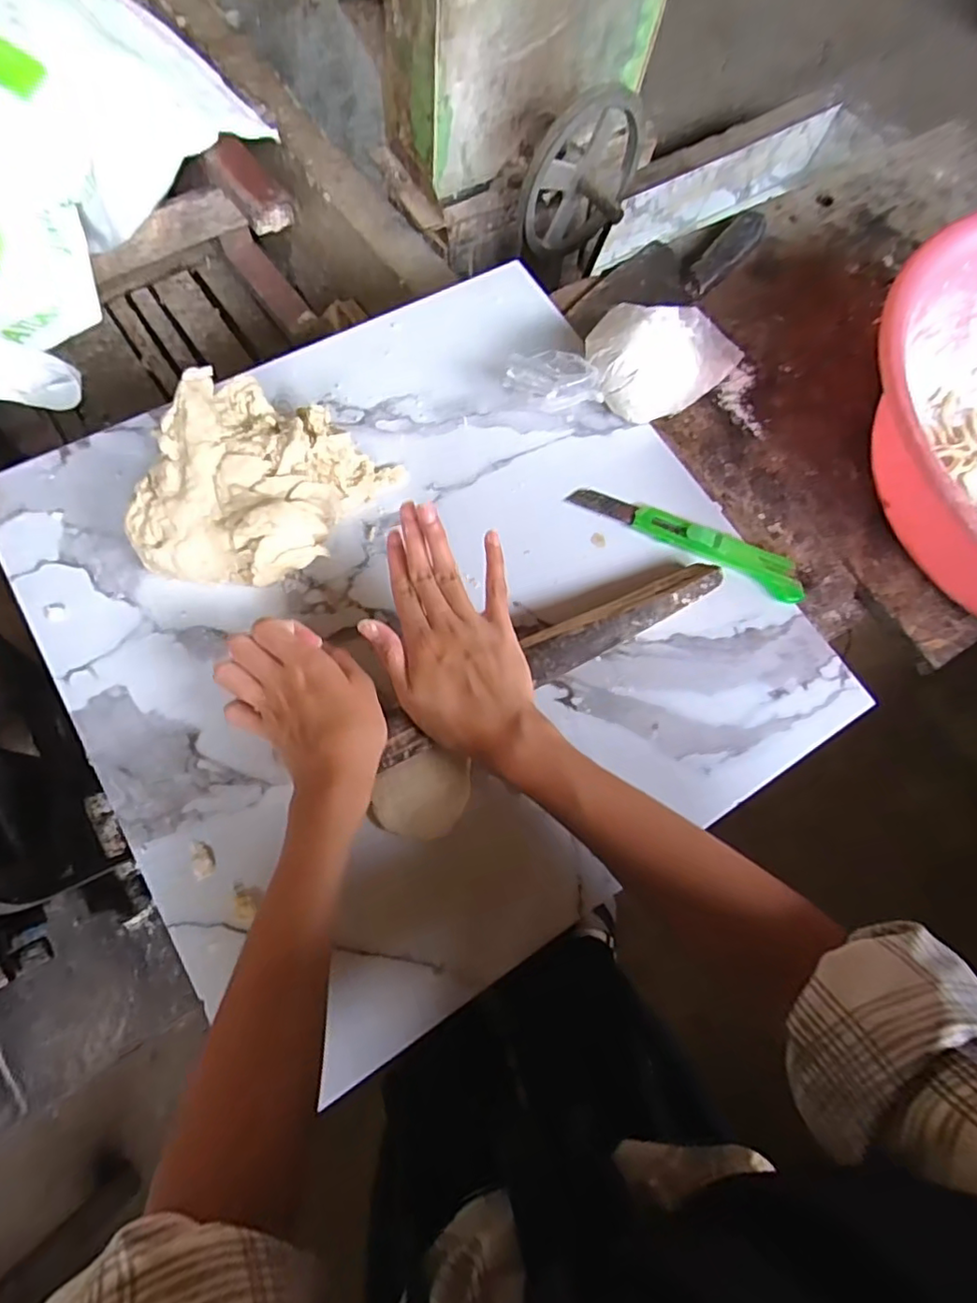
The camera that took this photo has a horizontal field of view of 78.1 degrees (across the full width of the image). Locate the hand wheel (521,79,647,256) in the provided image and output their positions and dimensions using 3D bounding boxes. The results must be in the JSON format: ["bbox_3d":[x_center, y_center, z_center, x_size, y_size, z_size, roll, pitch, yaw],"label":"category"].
[{"bbox_3d":[0.144,-0.625,0.817,0.090,0.194,0.227,53,40,5],"label":"hand wheel"}]

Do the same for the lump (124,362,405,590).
[{"bbox_3d":[-0.161,-0.115,0.427,0.133,0.071,0.157,23,72,3],"label":"lump"}]

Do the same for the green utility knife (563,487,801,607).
[{"bbox_3d":[0.160,-0.094,0.480,0.192,0.009,0.034,27,70,2],"label":"green utility knife"}]

